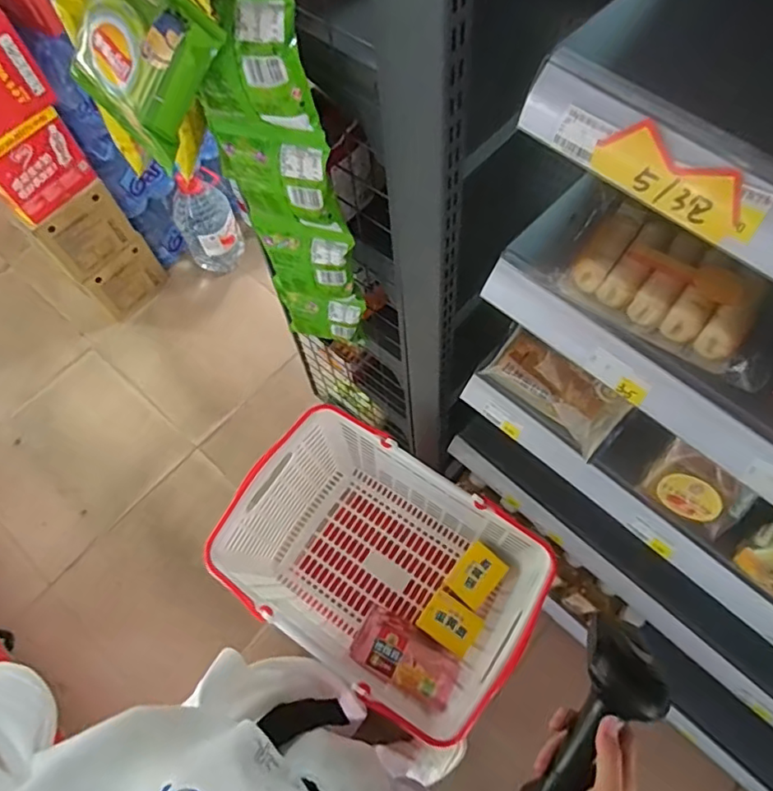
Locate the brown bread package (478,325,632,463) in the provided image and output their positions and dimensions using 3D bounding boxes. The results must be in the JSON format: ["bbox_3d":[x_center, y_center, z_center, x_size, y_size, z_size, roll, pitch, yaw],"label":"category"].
[{"bbox_3d":[0.211,-0.009,0.715,0.067,0.055,0.172,-43,71,-15],"label":"brown bread package"}]

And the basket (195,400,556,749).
[{"bbox_3d":[-0.008,0.264,0.879,0.426,0.221,0.294,30,71,15],"label":"basket"}]

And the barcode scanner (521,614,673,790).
[{"bbox_3d":[0.175,0.270,0.471,0.065,0.052,0.166,32,75,15],"label":"barcode scanner"}]

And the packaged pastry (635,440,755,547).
[{"bbox_3d":[0.355,0.108,0.649,0.102,0.093,0.040,38,43,20],"label":"packaged pastry"}]

